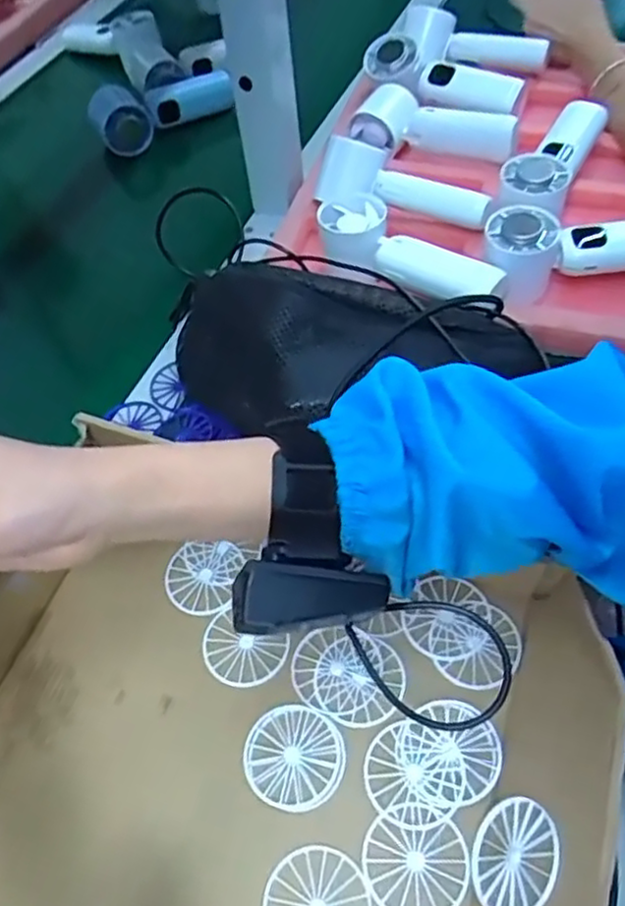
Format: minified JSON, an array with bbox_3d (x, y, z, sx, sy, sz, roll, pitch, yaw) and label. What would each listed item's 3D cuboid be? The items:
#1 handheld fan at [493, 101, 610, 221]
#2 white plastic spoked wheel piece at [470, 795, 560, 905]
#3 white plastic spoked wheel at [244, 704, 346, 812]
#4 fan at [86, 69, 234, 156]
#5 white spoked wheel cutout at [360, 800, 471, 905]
[{"bbox_3d":[0.198,-0.241,0.573,0.052,0.047,0.174,21,59,18],"label":"handheld fan"},{"bbox_3d":[0.092,0.185,0.315,0.004,0.049,0.048,32,79,-16],"label":"white plastic spoked wheel piece"},{"bbox_3d":[-0.010,0.160,0.364,0.051,0.004,0.049,-2,55,3],"label":"white plastic spoked wheel"},{"bbox_3d":[-0.162,-0.373,0.739,0.148,0.053,0.057,-18,55,-8],"label":"fan"},{"bbox_3d":[0.050,0.197,0.334,0.050,0.004,0.049,-2,55,3],"label":"white spoked wheel cutout"}]

